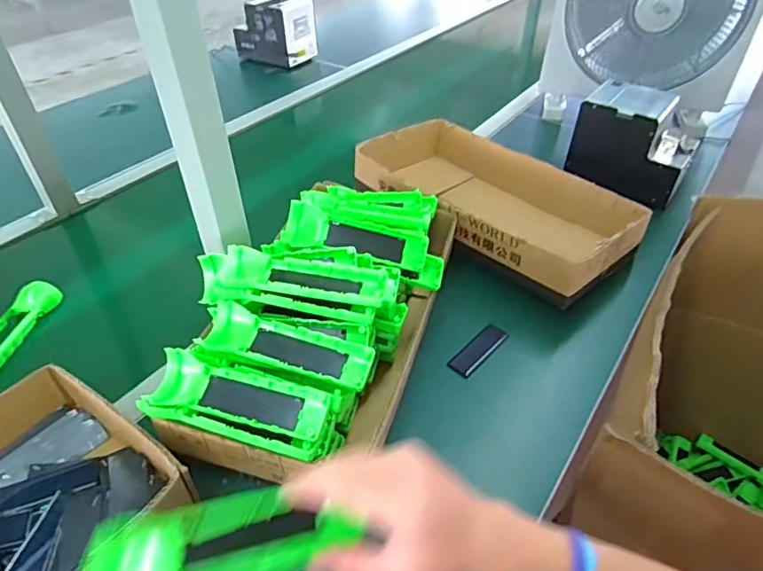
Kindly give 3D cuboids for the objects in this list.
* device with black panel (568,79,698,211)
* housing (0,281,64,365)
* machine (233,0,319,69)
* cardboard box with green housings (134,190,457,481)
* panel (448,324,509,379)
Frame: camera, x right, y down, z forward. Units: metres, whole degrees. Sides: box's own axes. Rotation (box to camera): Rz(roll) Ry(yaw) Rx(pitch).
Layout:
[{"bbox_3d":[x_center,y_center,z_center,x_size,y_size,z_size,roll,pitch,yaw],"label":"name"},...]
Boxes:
[{"bbox_3d":[0.418,-0.236,0.888,0.181,0.138,0.151,27,48,27],"label":"device with black panel"},{"bbox_3d":[-0.474,0.057,0.665,0.050,0.028,0.168,4,42,5],"label":"housing"},{"bbox_3d":[-0.287,-0.678,1.397,0.204,0.144,0.116,25,48,26],"label":"machine"},{"bbox_3d":[-0.056,0.007,0.602,0.217,0.151,0.414,11,43,13],"label":"cardboard box with green housings"},{"bbox_3d":[0.119,0.076,0.644,0.028,0.007,0.091,30,50,30],"label":"panel"}]

